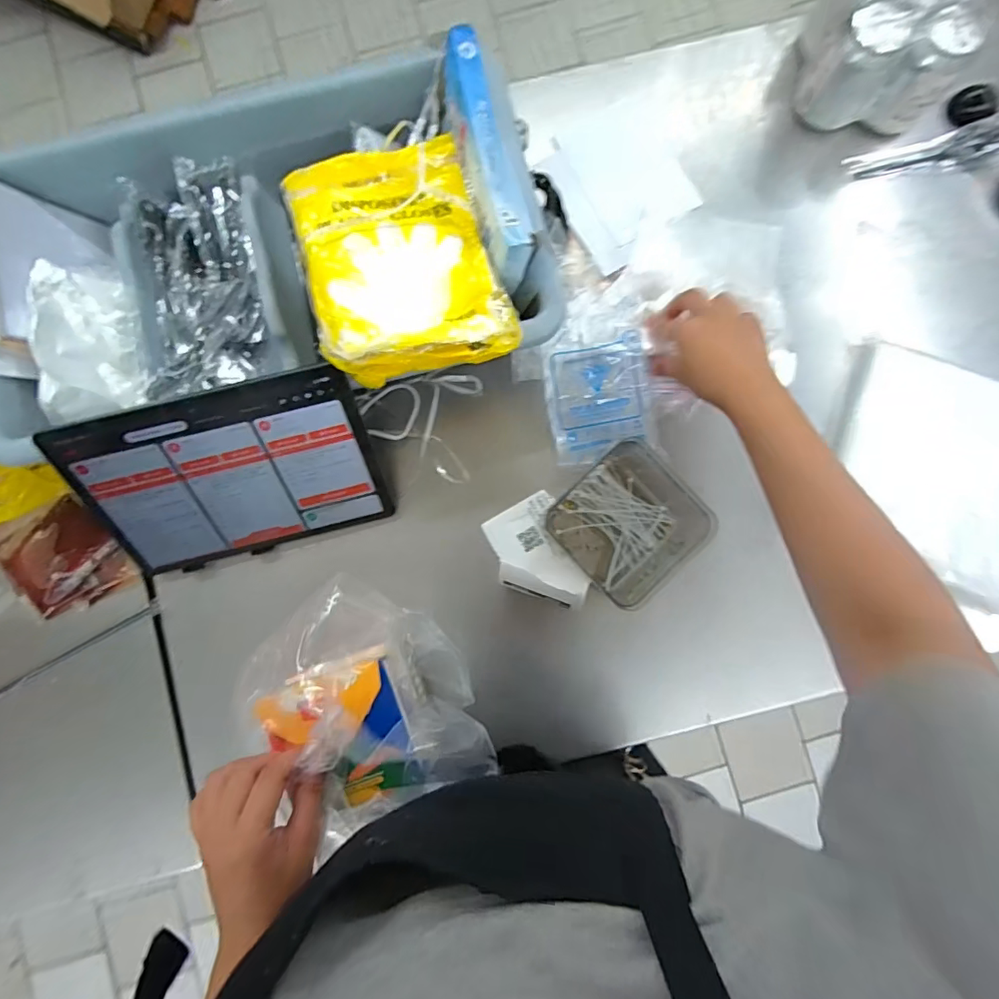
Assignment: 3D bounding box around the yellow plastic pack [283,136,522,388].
[{"bbox_3d":[-0.083,-0.197,0.419,0.147,0.032,0.193,-15,87,-2],"label":"yellow plastic pack"}]

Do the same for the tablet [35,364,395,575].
[{"bbox_3d":[-0.235,-0.017,0.465,0.242,0.010,0.169,-13,128,-2],"label":"tablet"}]

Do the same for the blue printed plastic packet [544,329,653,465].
[{"bbox_3d":[0.099,-0.097,0.509,0.099,0.018,0.117,-6,101,4],"label":"blue printed plastic packet"}]

